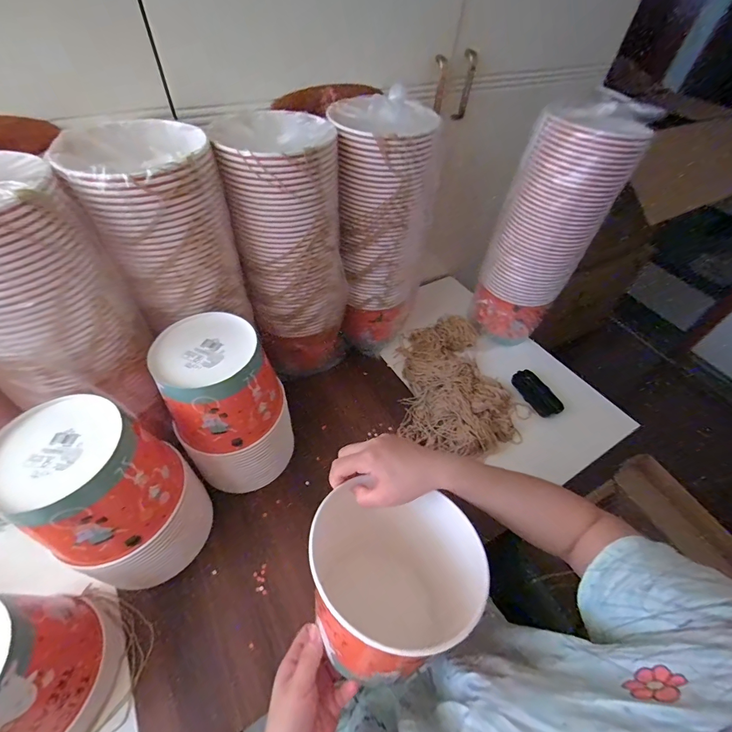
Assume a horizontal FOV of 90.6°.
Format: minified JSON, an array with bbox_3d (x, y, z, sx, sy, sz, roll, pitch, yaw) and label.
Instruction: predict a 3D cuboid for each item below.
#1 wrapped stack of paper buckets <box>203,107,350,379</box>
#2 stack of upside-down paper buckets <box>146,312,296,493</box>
[{"bbox_3d":[-0.120,-0.180,0.622,0.163,0.391,0.172,-7,52,-10],"label":"wrapped stack of paper buckets"},{"bbox_3d":[-0.198,0.067,0.552,0.152,0.256,0.152,-15,53,-16],"label":"stack of upside-down paper buckets"}]

